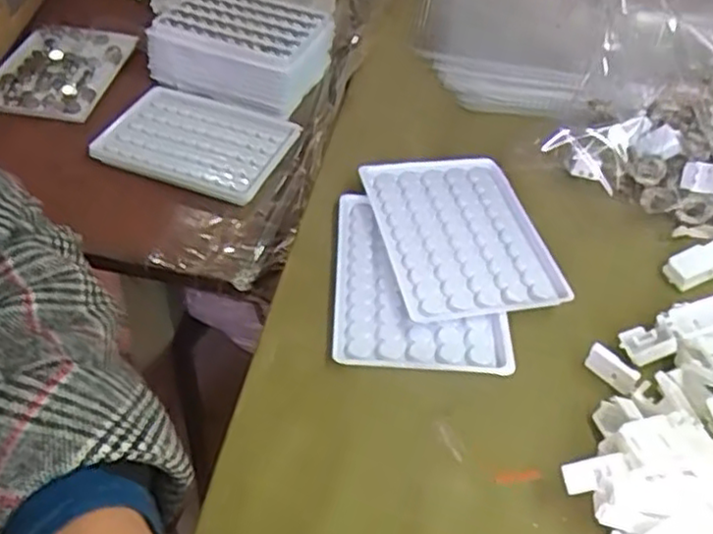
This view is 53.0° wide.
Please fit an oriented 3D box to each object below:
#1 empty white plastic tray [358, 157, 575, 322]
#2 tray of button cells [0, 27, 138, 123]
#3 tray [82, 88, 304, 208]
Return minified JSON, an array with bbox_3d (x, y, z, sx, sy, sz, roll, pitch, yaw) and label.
[{"bbox_3d":[0.060,-0.020,0.429,0.090,0.020,0.123,-9,46,-11],"label":"empty white plastic tray"},{"bbox_3d":[-0.249,-0.164,0.597,0.093,0.013,0.118,8,45,6],"label":"tray of button cells"},{"bbox_3d":[-0.121,-0.095,0.542,0.133,0.011,0.094,20,48,12],"label":"tray"}]

